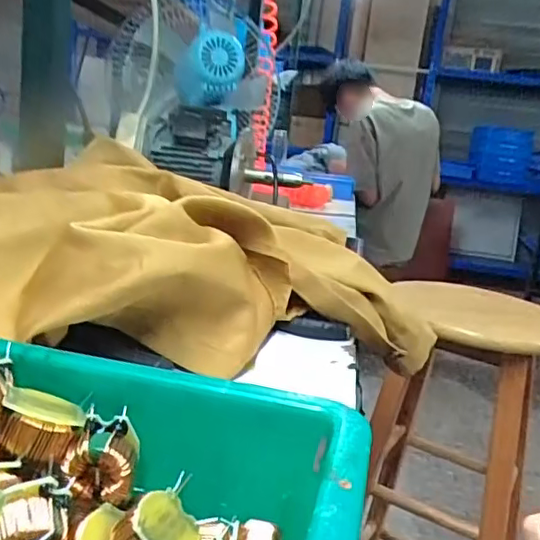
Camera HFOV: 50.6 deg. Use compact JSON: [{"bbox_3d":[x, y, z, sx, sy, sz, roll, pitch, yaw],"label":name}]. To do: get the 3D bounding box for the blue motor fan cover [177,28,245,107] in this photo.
[{"bbox_3d":[-0.097,-0.329,0.946,0.100,0.106,0.108,5,13,-11],"label":"blue motor fan cover"}]

